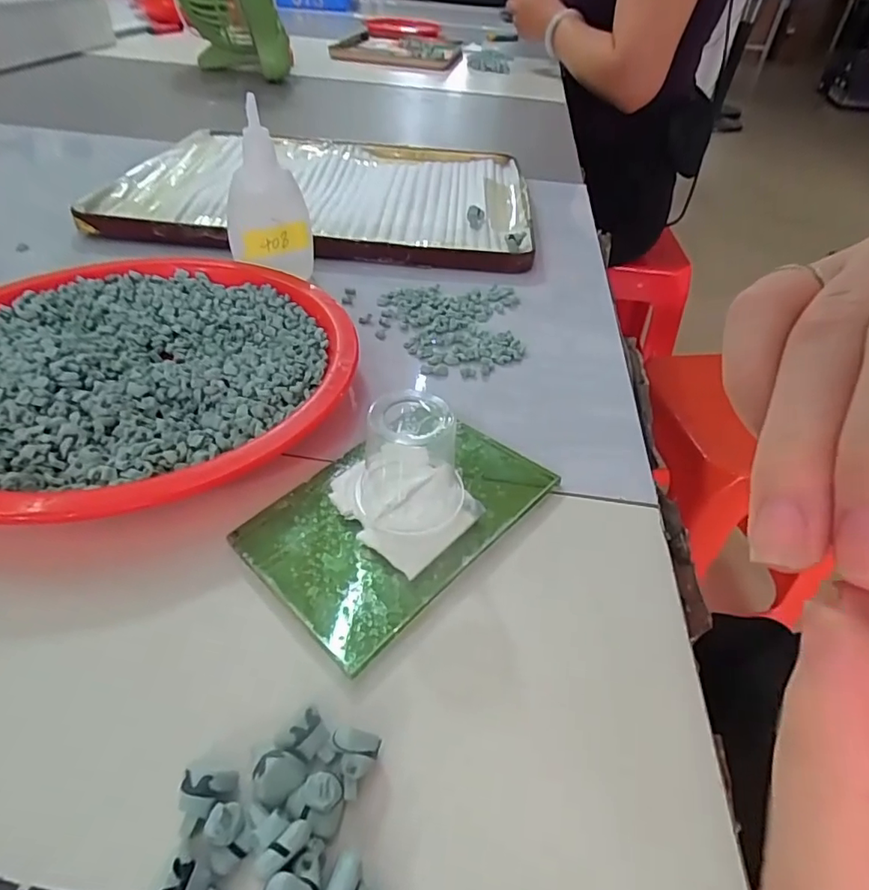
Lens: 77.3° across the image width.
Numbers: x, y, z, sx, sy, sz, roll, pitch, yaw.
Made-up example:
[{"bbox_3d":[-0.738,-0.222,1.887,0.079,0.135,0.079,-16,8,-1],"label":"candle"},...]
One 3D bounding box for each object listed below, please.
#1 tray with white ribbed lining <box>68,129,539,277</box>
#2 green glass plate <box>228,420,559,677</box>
[{"bbox_3d":[-0.083,-0.210,0.431,0.309,0.014,0.241,7,43,0],"label":"tray with white ribbed lining"},{"bbox_3d":[-0.011,0.022,0.192,0.066,0.006,0.103,34,49,26],"label":"green glass plate"}]

